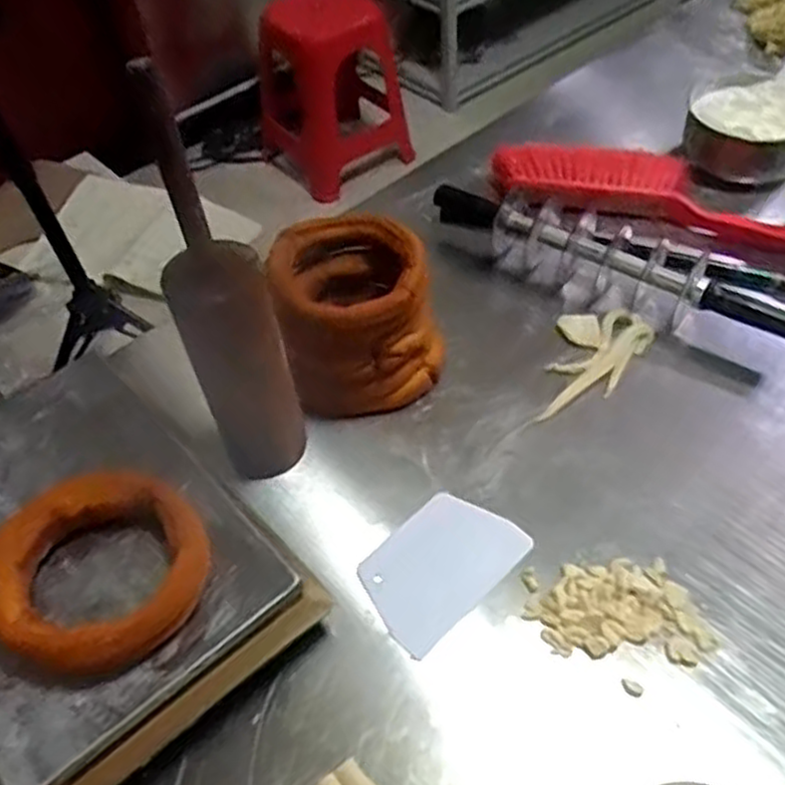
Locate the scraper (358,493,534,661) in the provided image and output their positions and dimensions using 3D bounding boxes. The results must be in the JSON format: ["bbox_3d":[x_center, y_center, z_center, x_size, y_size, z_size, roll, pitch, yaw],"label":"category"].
[{"bbox_3d":[0.041,0.154,0.699,0.148,0.007,0.104,-39,55,-23],"label":"scraper"}]

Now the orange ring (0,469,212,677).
[{"bbox_3d":[-0.214,0.129,0.560,0.140,0.049,0.143,-3,50,3],"label":"orange ring"}]

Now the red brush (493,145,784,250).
[{"bbox_3d":[0.312,-0.252,0.979,0.383,0.059,0.120,8,51,12],"label":"red brush"}]

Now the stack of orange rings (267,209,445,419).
[{"bbox_3d":[-0.039,-0.083,0.821,0.159,0.142,0.161,-22,51,-13],"label":"stack of orange rings"}]

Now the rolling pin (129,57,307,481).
[{"bbox_3d":[-0.138,-0.056,0.667,0.080,0.356,0.074,-22,51,-13],"label":"rolling pin"}]

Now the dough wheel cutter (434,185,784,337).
[{"bbox_3d":[0.248,-0.158,0.899,0.419,0.074,0.083,27,57,25],"label":"dough wheel cutter"}]

